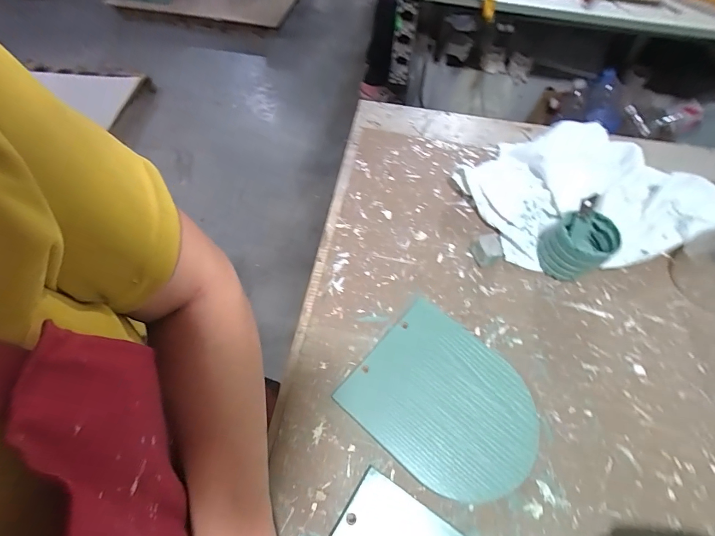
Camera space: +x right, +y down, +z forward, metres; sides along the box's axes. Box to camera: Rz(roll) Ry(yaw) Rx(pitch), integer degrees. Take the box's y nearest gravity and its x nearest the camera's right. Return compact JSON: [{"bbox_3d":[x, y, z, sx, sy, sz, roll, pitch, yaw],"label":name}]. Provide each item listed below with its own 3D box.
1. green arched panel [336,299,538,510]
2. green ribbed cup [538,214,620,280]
[{"bbox_3d":[0.087,0.128,0.354,0.168,0.007,0.146,36,64,20],"label":"green arched panel"},{"bbox_3d":[0.250,-0.022,0.419,0.067,0.066,0.065,1,59,-2],"label":"green ribbed cup"}]

